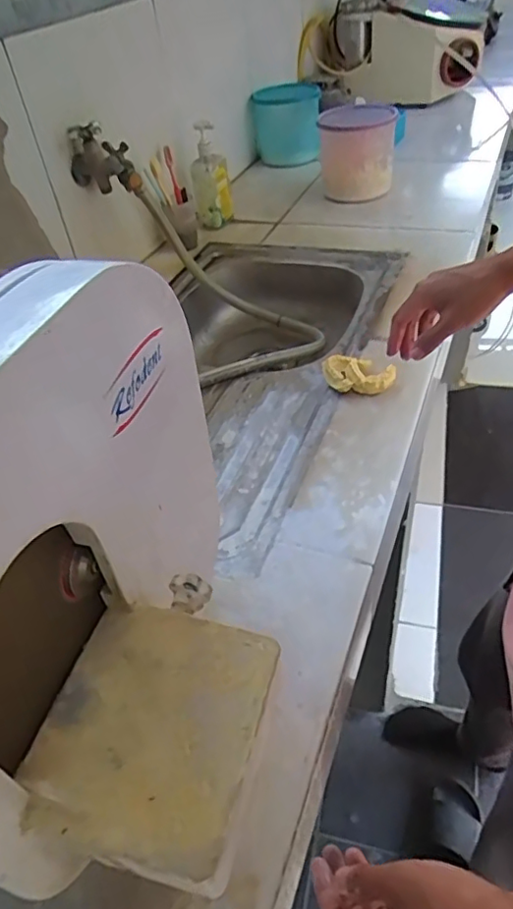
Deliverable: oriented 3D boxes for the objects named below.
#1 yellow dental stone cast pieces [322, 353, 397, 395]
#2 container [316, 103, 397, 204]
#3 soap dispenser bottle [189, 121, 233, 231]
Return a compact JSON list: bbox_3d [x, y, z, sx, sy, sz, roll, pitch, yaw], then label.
[{"bbox_3d":[0.137,-0.108,0.782,0.095,0.027,0.058,32,55,34],"label":"yellow dental stone cast pieces"},{"bbox_3d":[0.215,-0.653,1.250,0.148,0.173,0.138,-4,43,3],"label":"container"},{"bbox_3d":[-0.095,-0.561,1.178,0.079,0.194,0.072,-9,43,-2],"label":"soap dispenser bottle"}]

